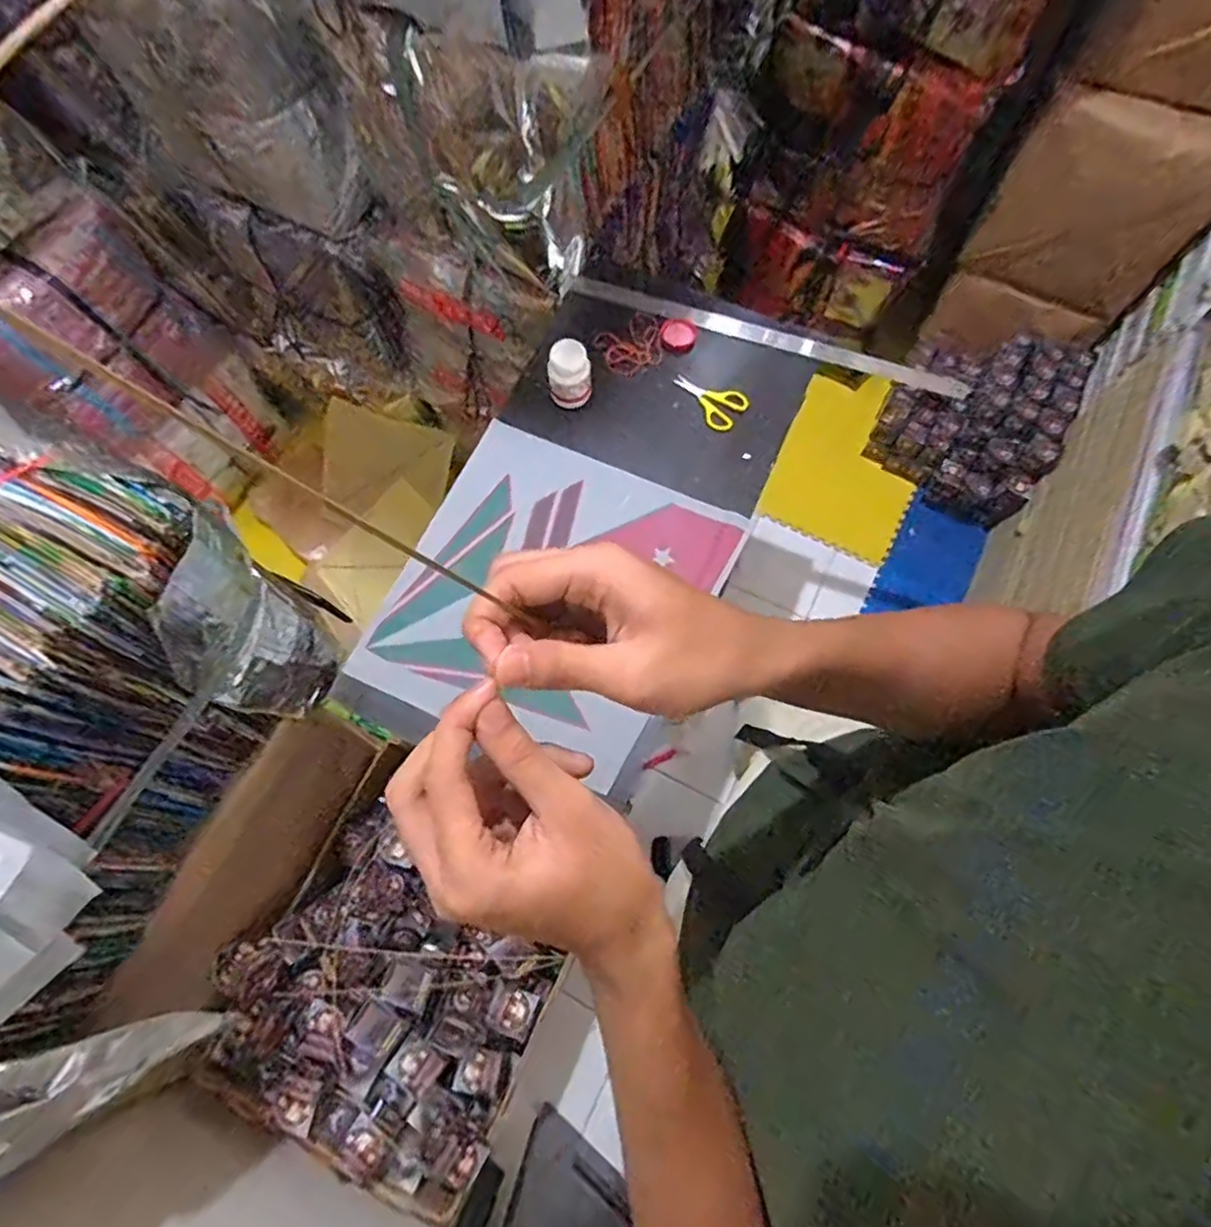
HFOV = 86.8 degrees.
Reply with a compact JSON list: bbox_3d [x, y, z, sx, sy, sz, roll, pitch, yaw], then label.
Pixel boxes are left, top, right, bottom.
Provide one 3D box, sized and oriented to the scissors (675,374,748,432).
[{"bbox_3d":[0.153,-0.321,0.953,0.114,0.014,0.064,42,90,17],"label":"scissors"}]

